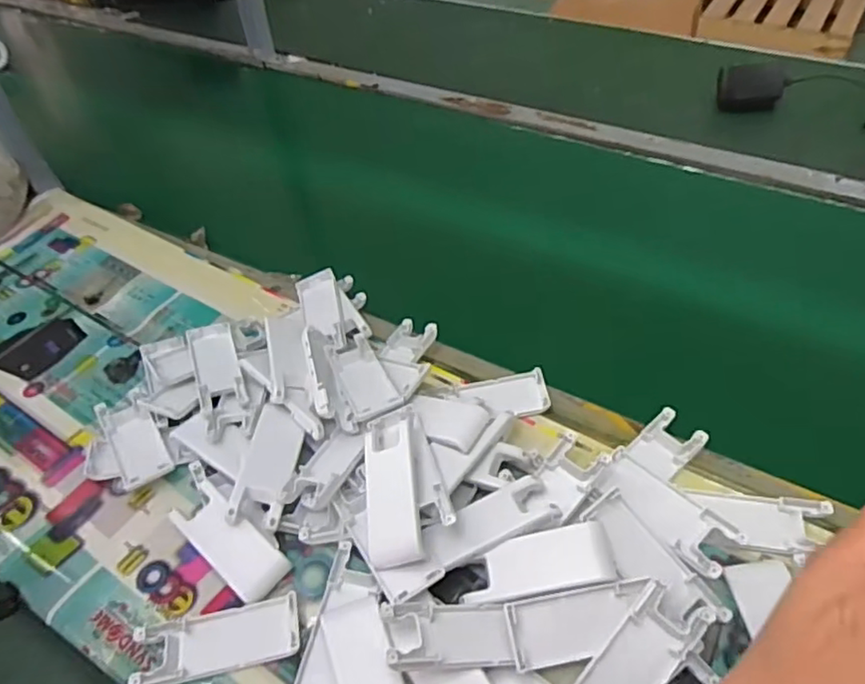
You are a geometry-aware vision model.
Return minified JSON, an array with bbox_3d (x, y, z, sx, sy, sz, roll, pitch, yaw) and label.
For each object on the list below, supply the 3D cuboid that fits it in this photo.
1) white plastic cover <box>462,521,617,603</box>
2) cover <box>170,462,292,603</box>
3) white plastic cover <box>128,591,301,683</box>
[{"bbox_3d":[0.071,0.149,0.421,0.097,0.019,0.044,-10,47,-4],"label":"white plastic cover"},{"bbox_3d":[-0.158,0.138,0.467,0.123,0.015,0.040,33,58,31],"label":"cover"},{"bbox_3d":[-0.141,0.196,0.414,0.104,0.011,0.042,-11,47,-5],"label":"white plastic cover"}]

